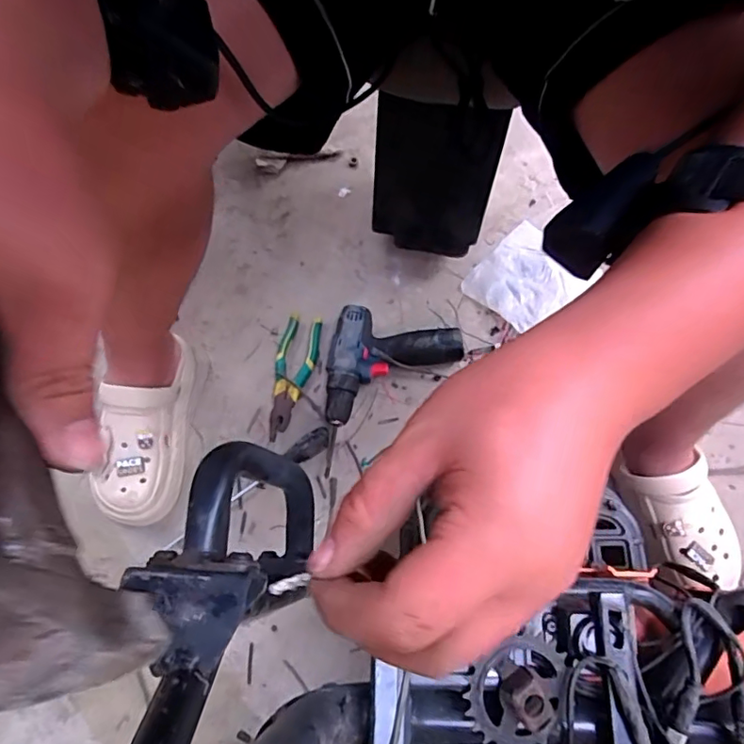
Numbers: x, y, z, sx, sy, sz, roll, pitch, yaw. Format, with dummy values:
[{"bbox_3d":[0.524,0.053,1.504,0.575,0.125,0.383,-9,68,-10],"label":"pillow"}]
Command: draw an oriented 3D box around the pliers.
[{"bbox_3d":[-0.116,0.001,0.785,0.058,0.020,0.200,7,71,3],"label":"pliers"}]

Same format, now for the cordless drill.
[{"bbox_3d":[0.017,0.027,0.762,0.178,0.050,0.232,13,69,4],"label":"cordless drill"}]

